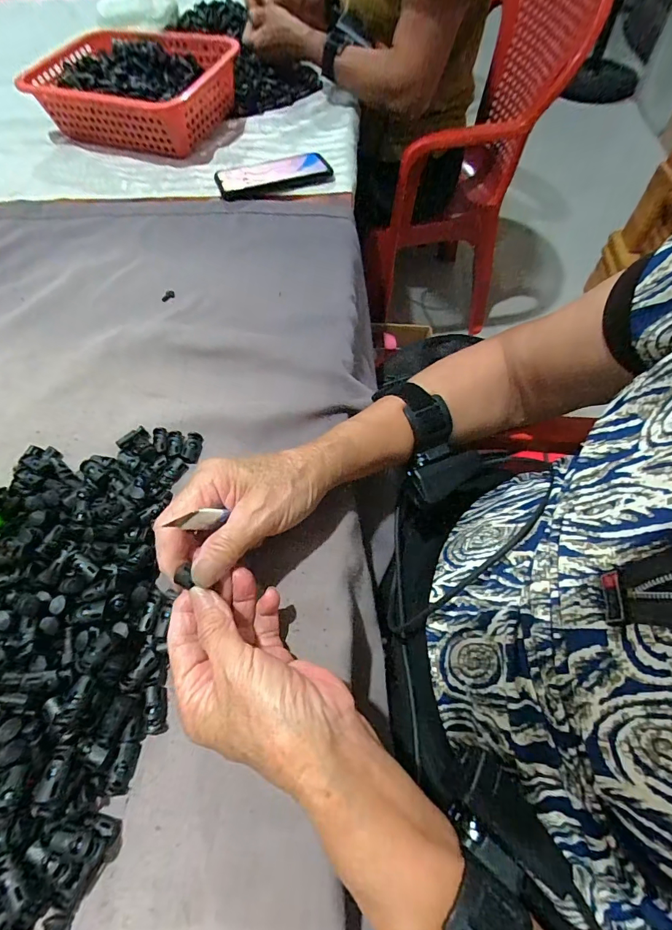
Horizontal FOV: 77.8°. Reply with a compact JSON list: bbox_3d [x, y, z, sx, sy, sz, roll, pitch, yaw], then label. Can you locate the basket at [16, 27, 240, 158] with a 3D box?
[{"bbox_3d":[-0.320,-0.608,0.680,0.265,0.089,0.237,15,62,12],"label":"basket"}]

